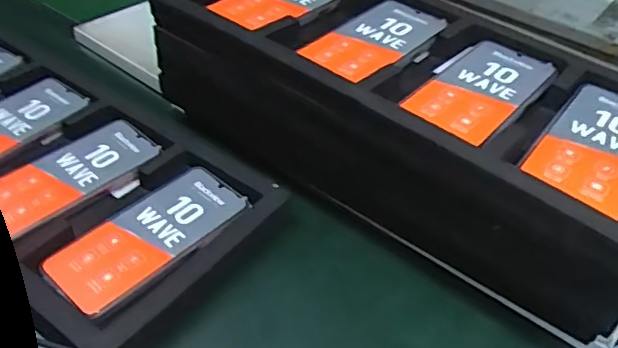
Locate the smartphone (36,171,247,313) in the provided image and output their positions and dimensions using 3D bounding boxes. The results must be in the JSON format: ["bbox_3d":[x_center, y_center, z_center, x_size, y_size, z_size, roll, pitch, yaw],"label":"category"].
[{"bbox_3d":[-0.140,0.052,0.509,0.075,0.012,0.168,33,49,27],"label":"smartphone"}]

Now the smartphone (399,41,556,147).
[{"bbox_3d":[0.150,-0.075,0.507,0.076,0.008,0.159,32,48,26],"label":"smartphone"}]

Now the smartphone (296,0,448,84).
[{"bbox_3d":[0.065,-0.129,0.560,0.075,0.011,0.154,31,48,26],"label":"smartphone"}]

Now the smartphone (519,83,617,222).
[{"bbox_3d":[0.230,-0.024,0.459,0.075,0.005,0.163,31,47,25],"label":"smartphone"}]

